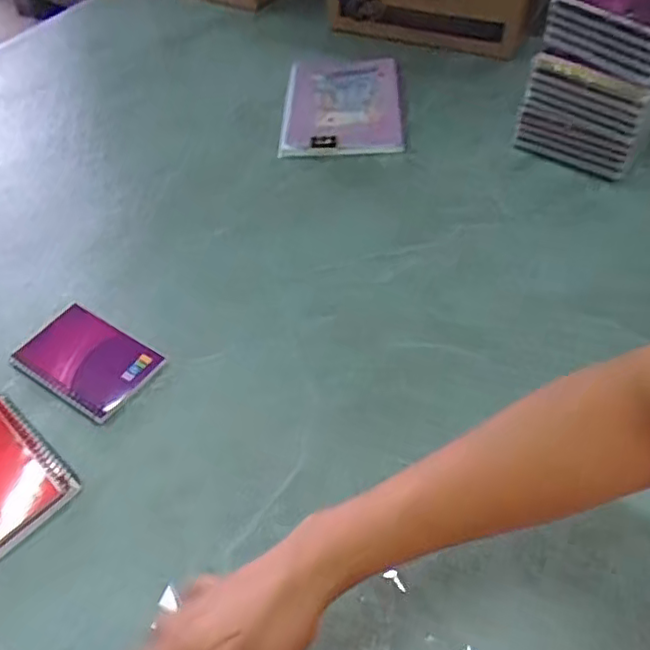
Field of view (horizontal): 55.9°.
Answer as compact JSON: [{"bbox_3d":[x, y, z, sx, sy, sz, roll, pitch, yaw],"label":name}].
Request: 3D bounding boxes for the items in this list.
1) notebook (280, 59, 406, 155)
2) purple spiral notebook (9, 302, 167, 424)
[{"bbox_3d":[0.020,-0.291,0.794,0.153,0.016,0.211,0,49,3],"label":"notebook"},{"bbox_3d":[-0.222,0.029,0.567,0.136,0.005,0.083,27,56,24],"label":"purple spiral notebook"}]

